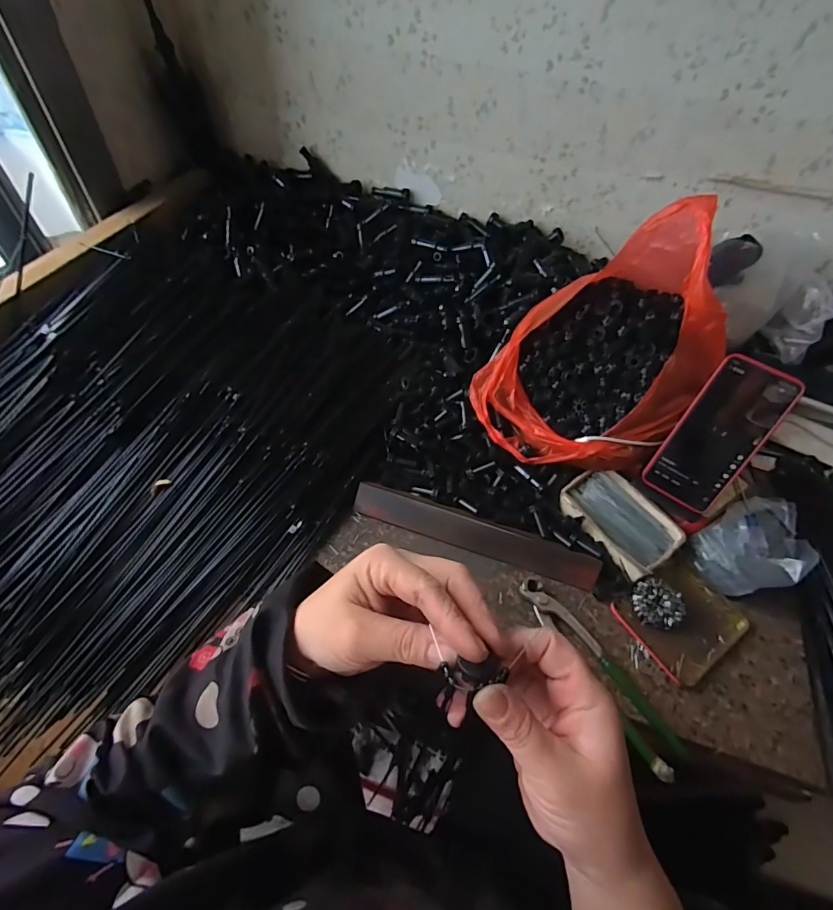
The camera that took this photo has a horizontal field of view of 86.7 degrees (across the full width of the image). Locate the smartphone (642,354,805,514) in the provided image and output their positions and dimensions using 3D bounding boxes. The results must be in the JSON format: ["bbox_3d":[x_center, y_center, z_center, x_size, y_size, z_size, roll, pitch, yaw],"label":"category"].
[{"bbox_3d":[0.326,-0.021,0.478,0.077,0.161,0.017,35,20,22],"label":"smartphone"}]

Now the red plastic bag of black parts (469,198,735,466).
[{"bbox_3d":[0.223,-0.127,0.525,0.219,0.231,0.263,31,57,17],"label":"red plastic bag of black parts"}]

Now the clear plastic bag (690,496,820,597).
[{"bbox_3d":[0.384,0.106,0.503,0.118,0.057,0.090,-22,58,-20],"label":"clear plastic bag"}]

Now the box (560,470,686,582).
[{"bbox_3d":[0.240,0.074,0.522,0.090,0.026,0.127,-33,63,-26],"label":"box"}]

